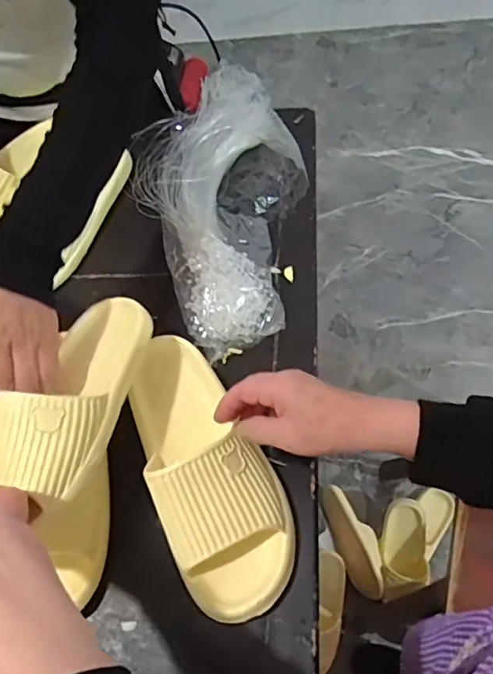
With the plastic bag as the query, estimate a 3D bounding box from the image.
[{"bbox_3d":[-0.031,-0.169,0.621,0.188,0.076,0.383,-12,62,0],"label":"plastic bag"}]

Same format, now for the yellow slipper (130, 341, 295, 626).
[{"bbox_3d":[-0.041,0.106,0.483,0.105,0.066,0.255,-22,62,-8],"label":"yellow slipper"}]

